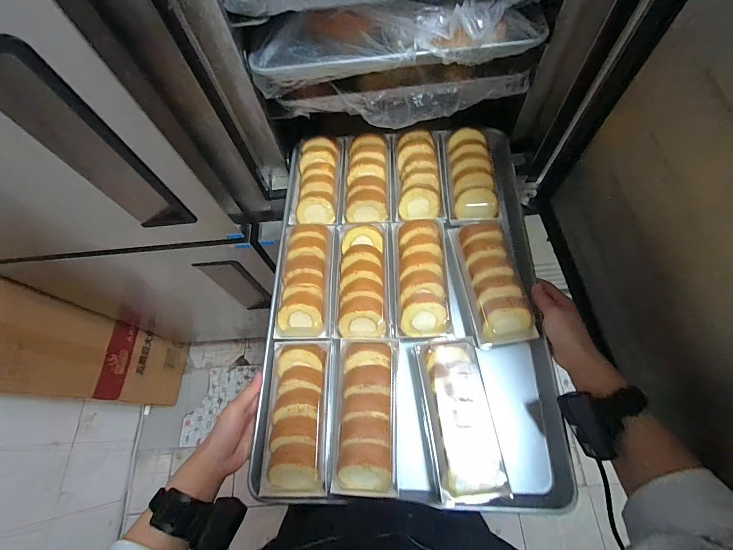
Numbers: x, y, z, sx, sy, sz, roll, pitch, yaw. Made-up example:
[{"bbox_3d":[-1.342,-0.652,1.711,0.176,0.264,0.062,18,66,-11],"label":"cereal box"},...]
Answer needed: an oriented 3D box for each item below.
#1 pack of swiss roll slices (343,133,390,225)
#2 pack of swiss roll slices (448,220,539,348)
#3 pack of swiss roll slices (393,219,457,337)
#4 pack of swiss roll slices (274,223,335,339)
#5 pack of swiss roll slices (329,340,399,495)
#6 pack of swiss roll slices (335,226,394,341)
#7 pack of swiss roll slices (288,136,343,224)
[{"bbox_3d":[0.000,-0.169,0.597,0.077,0.045,0.189,0,60,2],"label":"pack of swiss roll slices"},{"bbox_3d":[0.180,0.005,0.501,0.081,0.053,0.184,-9,60,-3],"label":"pack of swiss roll slices"},{"bbox_3d":[0.083,-0.003,0.519,0.082,0.051,0.185,0,60,2],"label":"pack of swiss roll slices"},{"bbox_3d":[-0.095,0.006,0.529,0.081,0.055,0.176,0,60,2],"label":"pack of swiss roll slices"},{"bbox_3d":[-0.001,0.178,0.440,0.077,0.043,0.181,1,60,3],"label":"pack of swiss roll slices"},{"bbox_3d":[-0.005,0.005,0.526,0.082,0.045,0.178,-1,60,2],"label":"pack of swiss roll slices"},{"bbox_3d":[-0.091,-0.167,0.608,0.090,0.046,0.194,2,60,3],"label":"pack of swiss roll slices"}]

